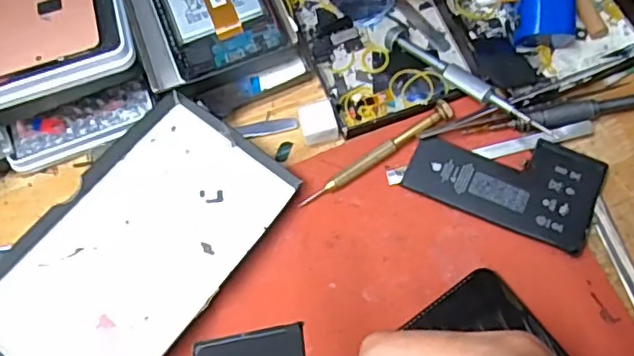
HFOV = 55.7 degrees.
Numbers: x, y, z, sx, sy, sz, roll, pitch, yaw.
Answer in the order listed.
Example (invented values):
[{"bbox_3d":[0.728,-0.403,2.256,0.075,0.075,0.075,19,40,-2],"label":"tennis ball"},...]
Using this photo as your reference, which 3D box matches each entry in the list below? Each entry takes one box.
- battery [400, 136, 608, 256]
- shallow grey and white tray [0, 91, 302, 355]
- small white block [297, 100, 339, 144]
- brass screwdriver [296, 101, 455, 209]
[{"bbox_3d":[0.113,-0.002,0.359,0.106,0.008,0.063,23,69,13],"label":"battery"},{"bbox_3d":[-0.104,0.039,0.348,0.104,0.009,0.178,36,69,9],"label":"shallow grey and white tray"},{"bbox_3d":[0.001,-0.034,0.381,0.022,0.016,0.024,-17,68,-2],"label":"small white block"},{"bbox_3d":[0.038,-0.013,0.368,0.107,0.013,0.011,-34,70,-9],"label":"brass screwdriver"}]

